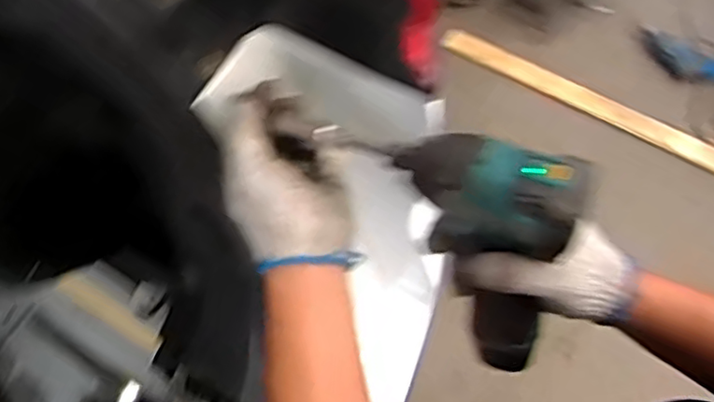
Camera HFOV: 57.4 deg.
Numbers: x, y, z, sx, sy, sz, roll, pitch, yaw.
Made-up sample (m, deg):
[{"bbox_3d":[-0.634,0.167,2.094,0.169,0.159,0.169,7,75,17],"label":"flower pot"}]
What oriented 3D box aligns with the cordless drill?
[{"bbox_3d":[0.055,0.028,0.452,0.169,0.163,0.090,15,65,9],"label":"cordless drill"}]

